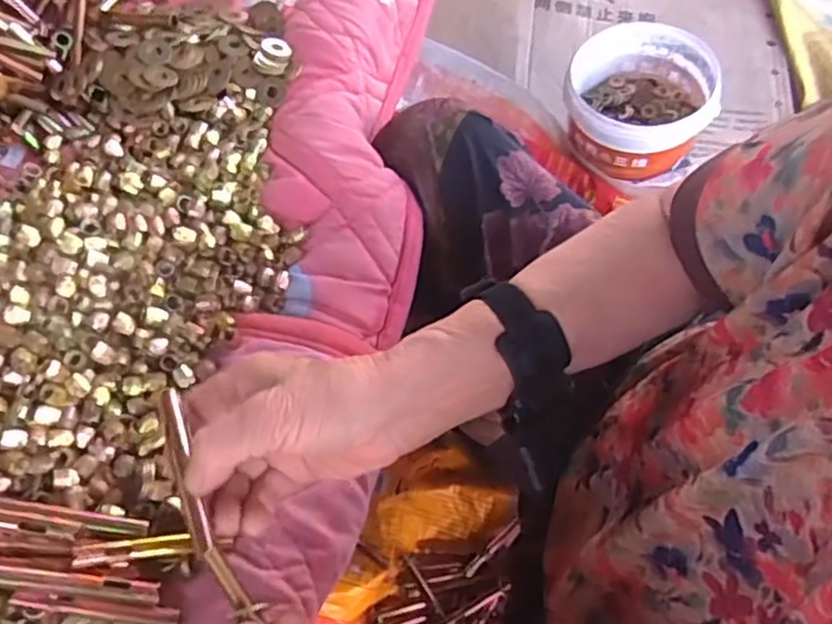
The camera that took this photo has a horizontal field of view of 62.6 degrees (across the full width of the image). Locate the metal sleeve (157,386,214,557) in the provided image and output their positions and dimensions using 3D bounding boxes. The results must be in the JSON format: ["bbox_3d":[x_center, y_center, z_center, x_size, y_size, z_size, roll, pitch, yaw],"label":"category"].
[{"bbox_3d":[-0.115,0.077,0.337,0.012,0.010,0.083,-18,70,-10],"label":"metal sleeve"}]

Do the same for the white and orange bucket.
[{"bbox_3d":[0.327,-0.312,1.021,0.204,0.117,0.210,12,64,5],"label":"white and orange bucket"}]

